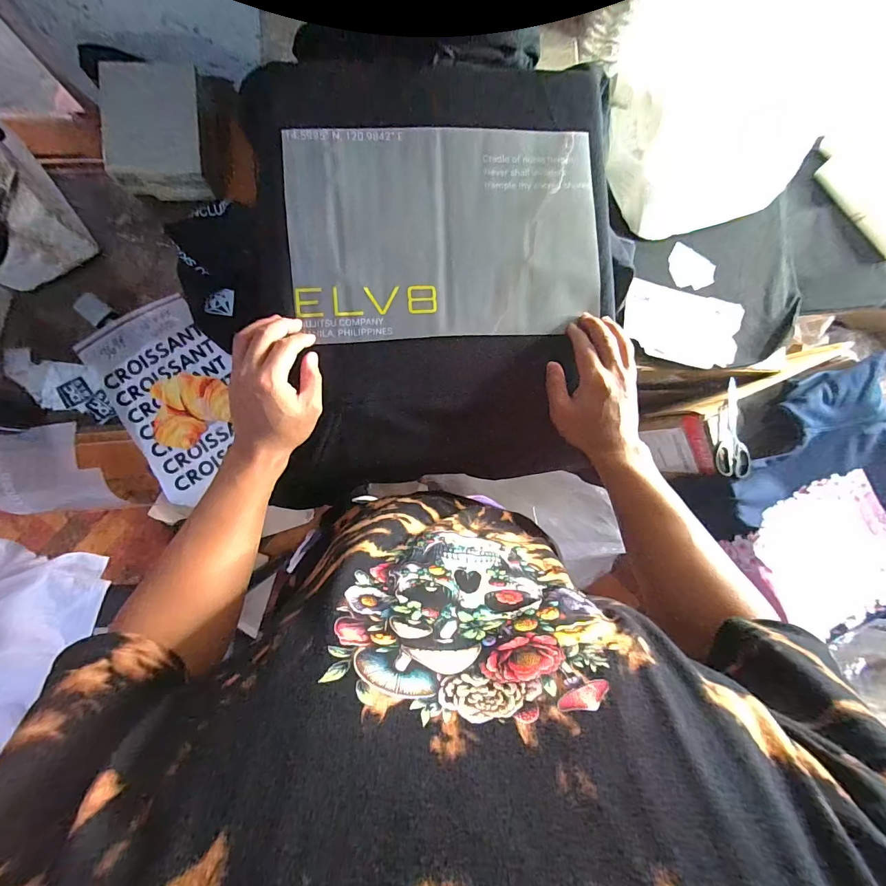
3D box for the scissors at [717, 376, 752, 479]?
[{"bbox_3d":[0.533,-0.024,0.727,0.060,0.014,0.176,14,81,-3],"label":"scissors"}]

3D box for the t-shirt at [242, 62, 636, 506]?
[{"bbox_3d":[0.007,-0.194,0.458,0.406,0.023,0.463,-6,88,-6],"label":"t-shirt"}]

